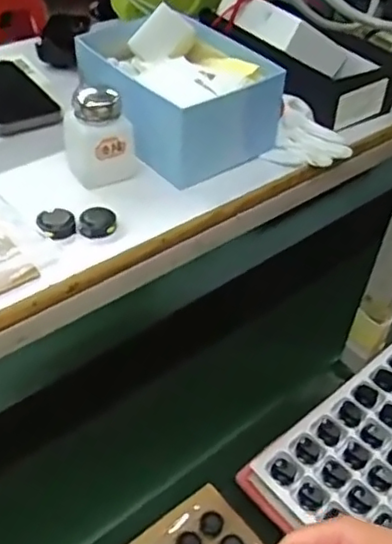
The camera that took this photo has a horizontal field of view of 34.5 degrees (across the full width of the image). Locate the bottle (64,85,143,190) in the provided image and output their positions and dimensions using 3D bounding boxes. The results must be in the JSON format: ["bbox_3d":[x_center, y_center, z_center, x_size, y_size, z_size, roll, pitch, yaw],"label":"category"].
[{"bbox_3d":[-0.082,-0.119,0.555,0.063,0.078,0.048,-3,42,-10],"label":"bottle"}]

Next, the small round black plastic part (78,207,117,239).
[{"bbox_3d":[-0.081,-0.041,0.520,0.029,0.011,0.029,3,41,-3],"label":"small round black plastic part"}]

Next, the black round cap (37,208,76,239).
[{"bbox_3d":[-0.112,-0.039,0.512,0.029,0.011,0.031,3,41,-3],"label":"black round cap"}]

